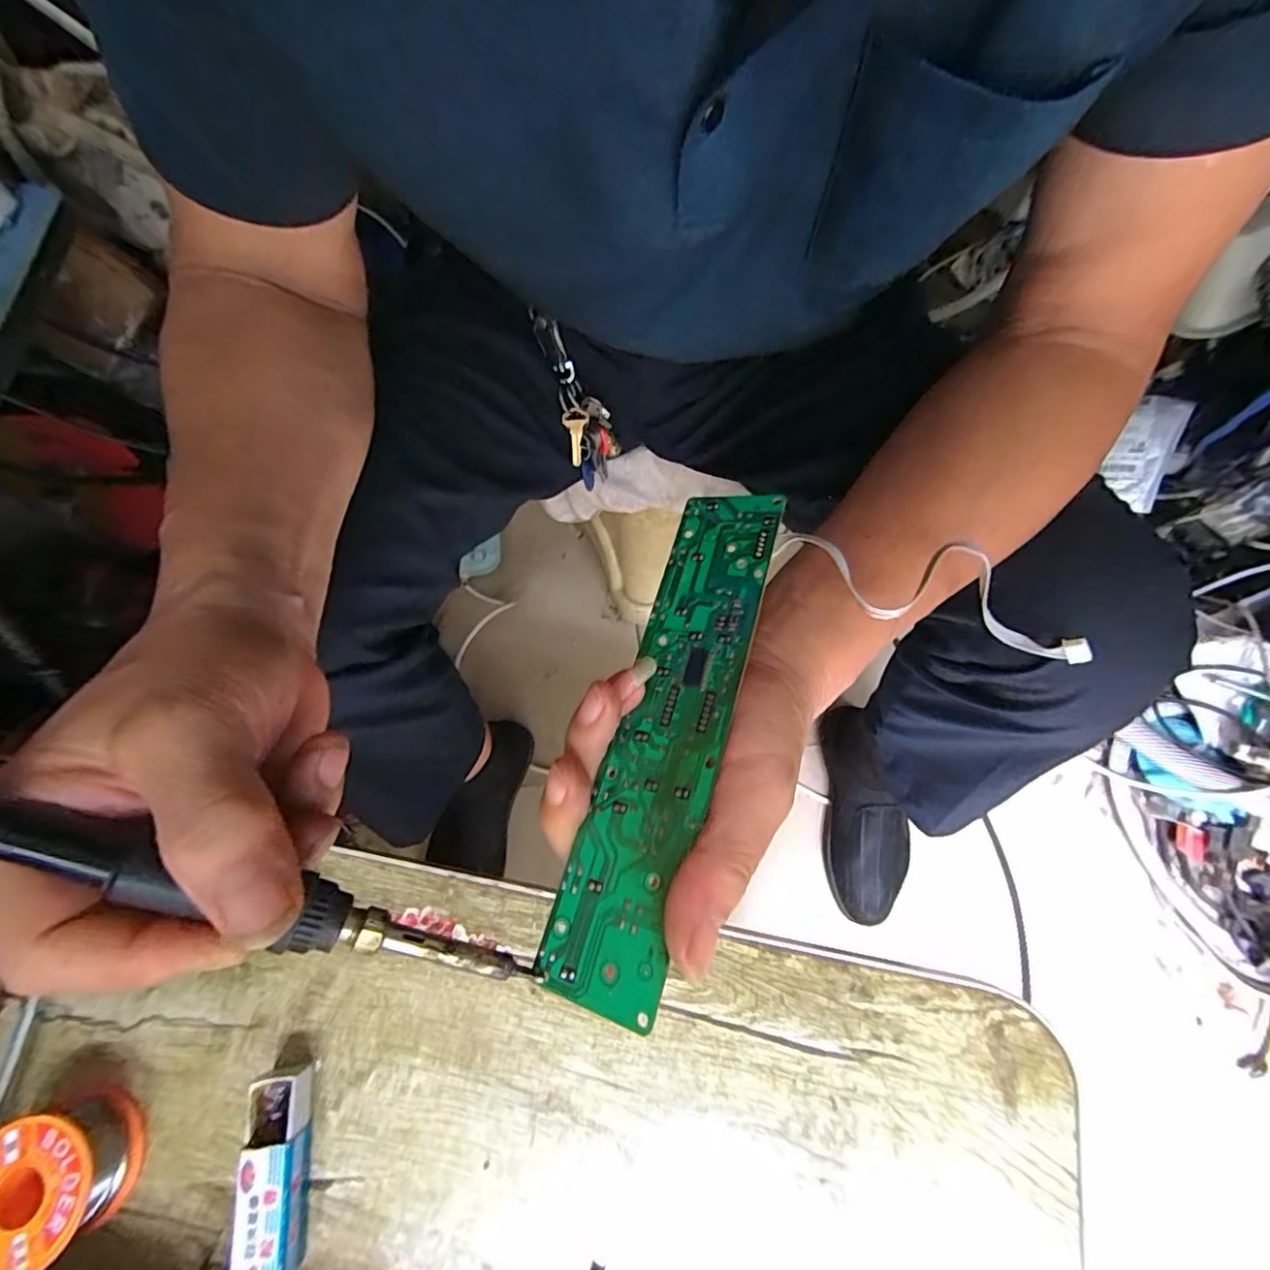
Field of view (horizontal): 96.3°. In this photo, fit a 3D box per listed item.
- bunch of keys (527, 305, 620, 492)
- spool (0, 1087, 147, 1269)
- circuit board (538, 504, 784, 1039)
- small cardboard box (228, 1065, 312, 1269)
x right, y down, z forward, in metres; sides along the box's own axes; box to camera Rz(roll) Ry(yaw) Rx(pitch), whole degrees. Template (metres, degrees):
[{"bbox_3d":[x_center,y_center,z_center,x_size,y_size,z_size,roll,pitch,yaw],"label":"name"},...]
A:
[{"bbox_3d":[-0.050,-0.192,0.479,0.044,0.152,0.032,-37,45,-12],"label":"bunch of keys"},{"bbox_3d":[-0.246,0.230,0.239,0.053,0.030,0.051,0,69,1],"label":"spool"},{"bbox_3d":[0.014,0.029,0.221,0.045,0.004,0.203,7,65,28],"label":"circuit board"},{"bbox_3d":[-0.152,0.230,0.244,0.024,0.021,0.072,-7,69,-1],"label":"small cardboard box"}]

